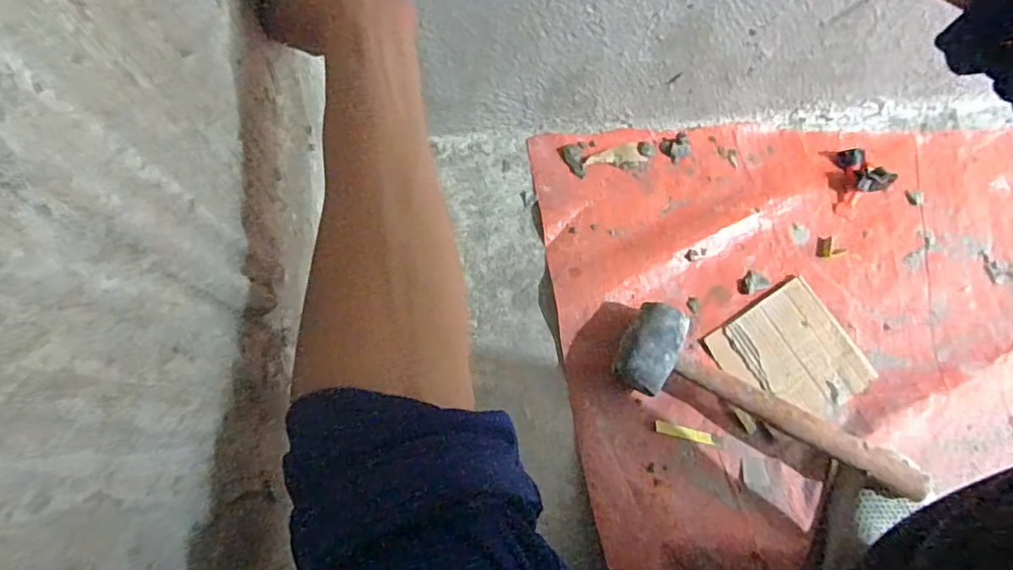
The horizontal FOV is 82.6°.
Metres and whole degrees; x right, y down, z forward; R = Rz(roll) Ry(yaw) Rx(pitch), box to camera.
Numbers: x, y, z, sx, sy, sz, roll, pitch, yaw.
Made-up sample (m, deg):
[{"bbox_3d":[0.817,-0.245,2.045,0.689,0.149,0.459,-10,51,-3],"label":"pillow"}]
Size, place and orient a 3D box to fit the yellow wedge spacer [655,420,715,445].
[{"bbox_3d":[0.207,0.172,0.670,0.068,0.004,0.013,13,75,2],"label":"yellow wedge spacer"}]

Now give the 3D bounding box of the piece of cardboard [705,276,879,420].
[{"bbox_3d":[0.345,0.087,0.694,0.153,0.009,0.151,-32,79,-9],"label":"piece of cardboard"}]

